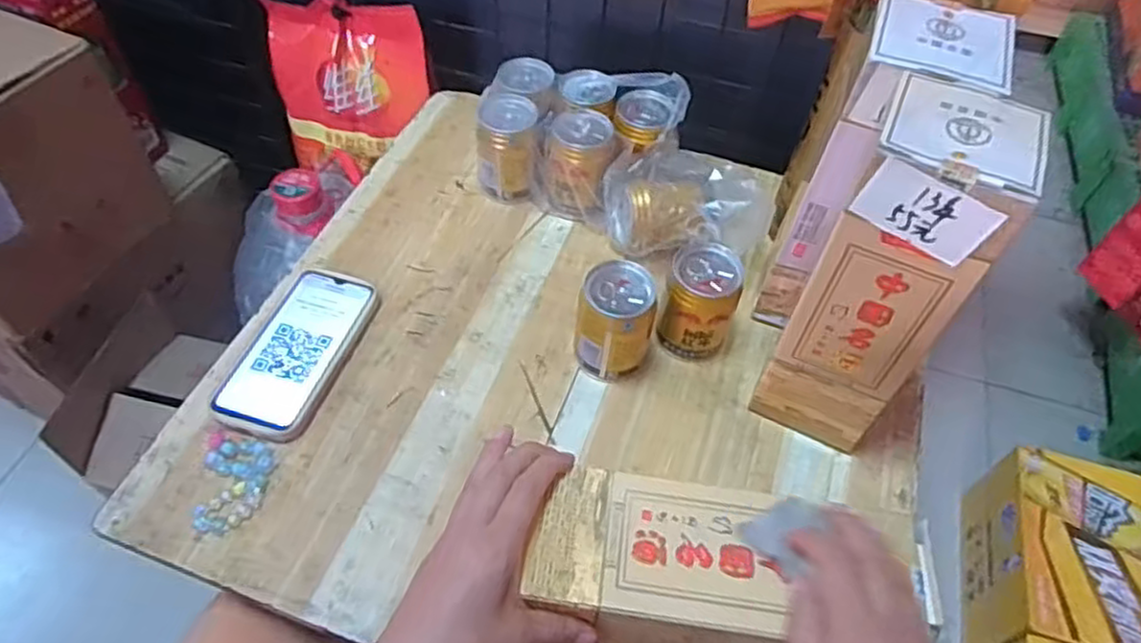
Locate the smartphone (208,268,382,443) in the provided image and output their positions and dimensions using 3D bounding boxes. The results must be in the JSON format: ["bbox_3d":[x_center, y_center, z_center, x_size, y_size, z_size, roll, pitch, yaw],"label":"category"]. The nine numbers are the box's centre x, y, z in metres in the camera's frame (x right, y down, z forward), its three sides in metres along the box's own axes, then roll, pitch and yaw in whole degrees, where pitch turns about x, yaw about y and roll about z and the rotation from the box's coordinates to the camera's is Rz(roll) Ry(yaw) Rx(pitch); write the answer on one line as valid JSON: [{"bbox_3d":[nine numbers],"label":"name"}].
[{"bbox_3d":[-0.234,0.023,0.626,0.080,0.012,0.168,14,54,8],"label":"smartphone"}]

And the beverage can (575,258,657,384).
[{"bbox_3d":[0.037,0.004,0.605,0.061,0.092,0.057,1,53,-2],"label":"beverage can"}]

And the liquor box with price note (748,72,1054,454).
[{"bbox_3d":[0.219,-0.026,0.515,0.086,0.262,0.094,23,56,15],"label":"liquor box with price note"}]

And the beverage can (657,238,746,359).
[{"bbox_3d":[0.112,-0.014,0.627,0.060,0.085,0.063,1,53,-2],"label":"beverage can"}]

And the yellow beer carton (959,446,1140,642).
[{"bbox_3d":[0.688,0.344,0.990,0.213,0.157,0.263,16,54,10],"label":"yellow beer carton"}]

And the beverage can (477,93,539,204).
[{"bbox_3d":[-0.064,-0.175,0.741,0.057,0.091,0.070,2,53,-1],"label":"beverage can"}]

